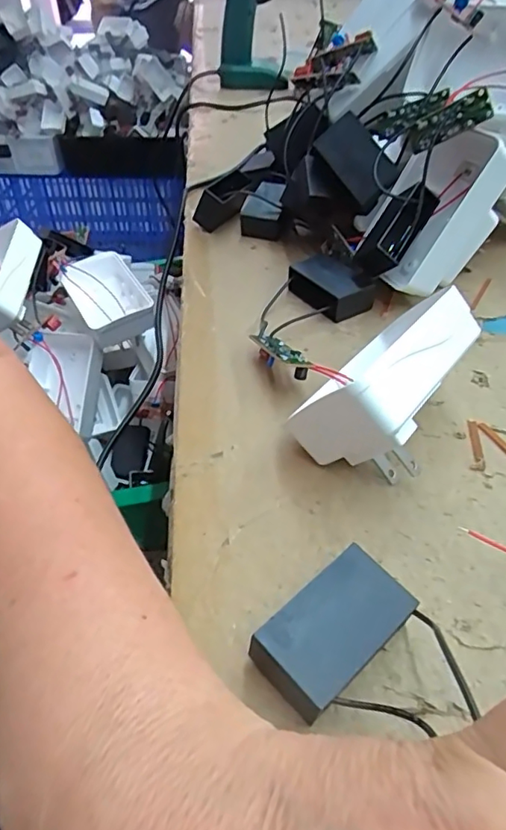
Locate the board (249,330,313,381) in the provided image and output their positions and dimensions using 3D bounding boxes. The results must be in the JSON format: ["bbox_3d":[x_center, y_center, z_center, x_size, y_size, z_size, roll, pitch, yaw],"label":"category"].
[{"bbox_3d":[0.013,-0.032,0.284,0.012,0.013,0.048,-21,33,-20],"label":"board"}]

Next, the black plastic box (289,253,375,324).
[{"bbox_3d":[0.047,-0.078,0.335,0.033,0.017,0.050,-26,48,-25],"label":"black plastic box"}]

